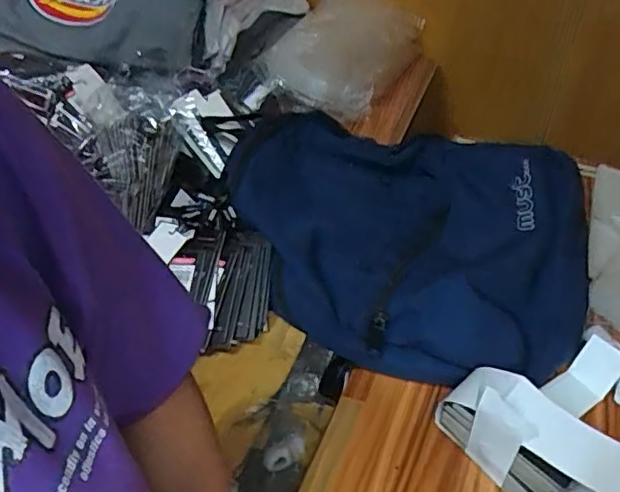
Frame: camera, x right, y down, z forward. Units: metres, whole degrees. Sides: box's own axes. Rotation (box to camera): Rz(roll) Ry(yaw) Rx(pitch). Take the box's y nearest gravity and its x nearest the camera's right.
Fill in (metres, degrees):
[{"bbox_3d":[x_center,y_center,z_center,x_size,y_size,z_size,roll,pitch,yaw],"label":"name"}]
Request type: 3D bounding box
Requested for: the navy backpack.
[{"bbox_3d":[0.105,-0.023,0.691,0.434,0.107,0.332,21,47,22],"label":"navy backpack"}]

